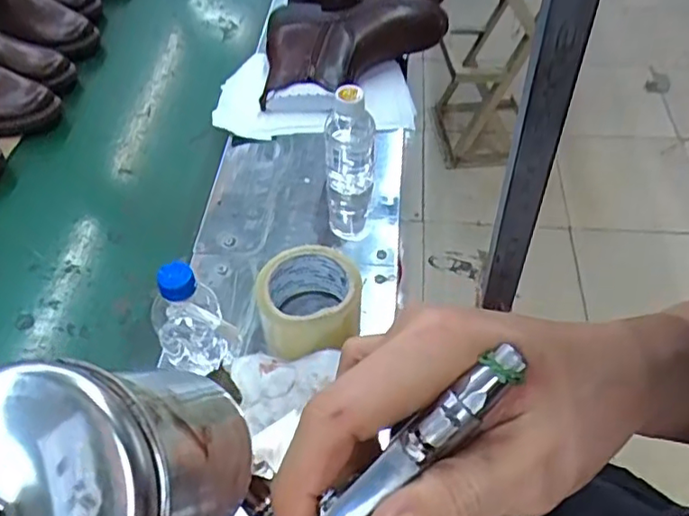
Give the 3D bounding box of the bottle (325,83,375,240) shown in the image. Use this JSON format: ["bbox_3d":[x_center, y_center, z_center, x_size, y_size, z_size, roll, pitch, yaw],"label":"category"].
[{"bbox_3d":[0.004,-0.115,0.809,0.071,0.206,0.069,-1,52,4],"label":"bottle"}]

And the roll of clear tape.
[{"bbox_3d":[-0.034,0.046,0.634,0.099,0.083,0.099,-2,52,3],"label":"roll of clear tape"}]

